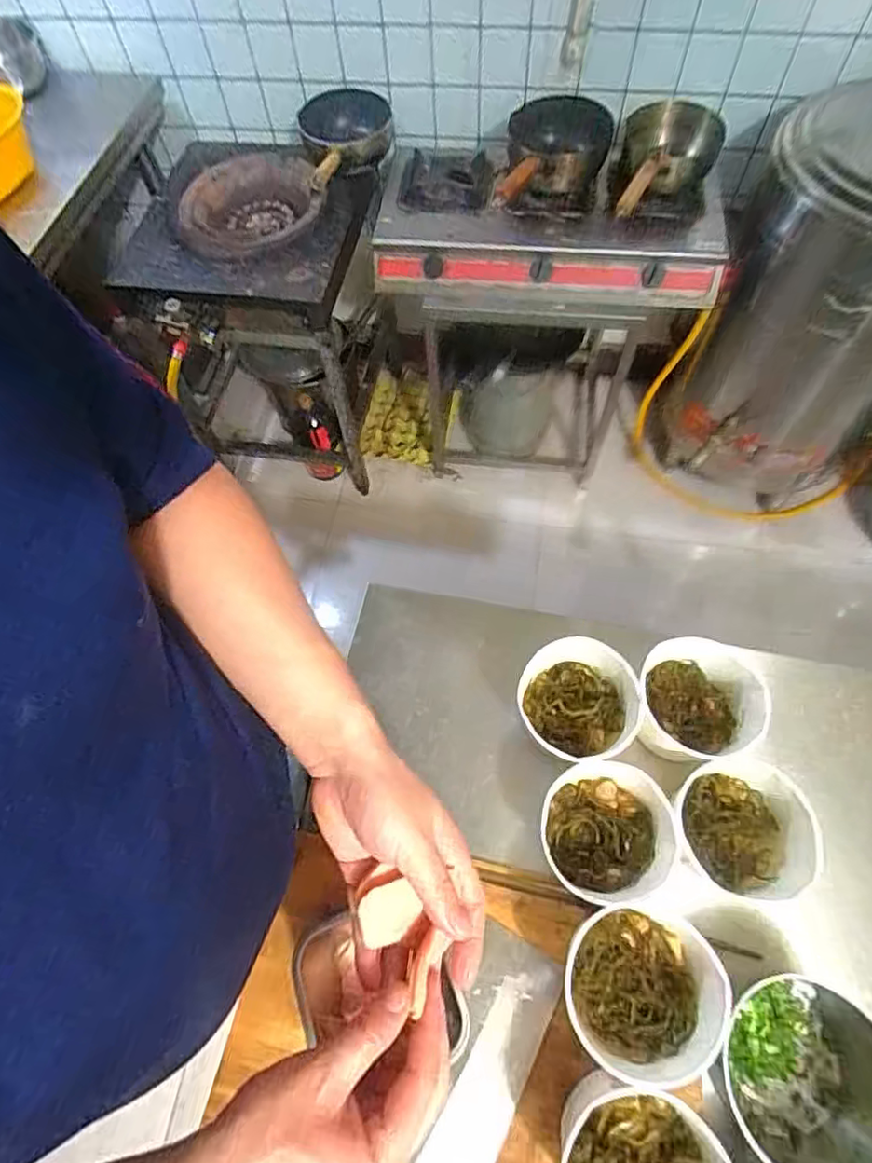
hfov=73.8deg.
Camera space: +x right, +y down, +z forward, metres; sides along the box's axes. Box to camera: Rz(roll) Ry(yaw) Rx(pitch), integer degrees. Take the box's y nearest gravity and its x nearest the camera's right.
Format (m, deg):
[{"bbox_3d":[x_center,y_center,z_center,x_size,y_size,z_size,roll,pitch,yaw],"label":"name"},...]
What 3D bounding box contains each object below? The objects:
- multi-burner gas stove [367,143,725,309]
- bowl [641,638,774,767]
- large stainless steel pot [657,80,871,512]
[{"bbox_3d":[0.225,-0.758,1.204,0.697,0.186,0.365,2,65,4],"label":"multi-burner gas stove"},{"bbox_3d":[0.268,0.122,0.595,0.118,0.072,0.121,-1,65,3],"label":"bowl"},{"bbox_3d":[0.851,-0.564,1.315,0.477,0.771,0.453,25,69,14],"label":"large stainless steel pot"}]

